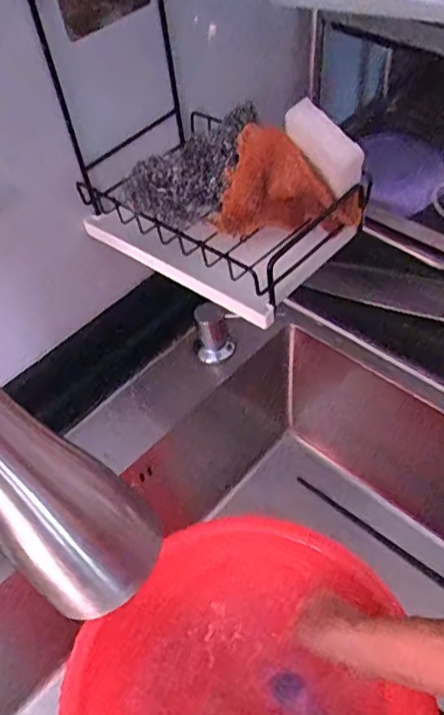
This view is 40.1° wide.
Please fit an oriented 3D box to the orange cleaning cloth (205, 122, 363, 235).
[{"bbox_3d":[0.047,-0.117,0.436,0.093,0.053,0.065,22,55,21],"label":"orange cleaning cloth"}]

